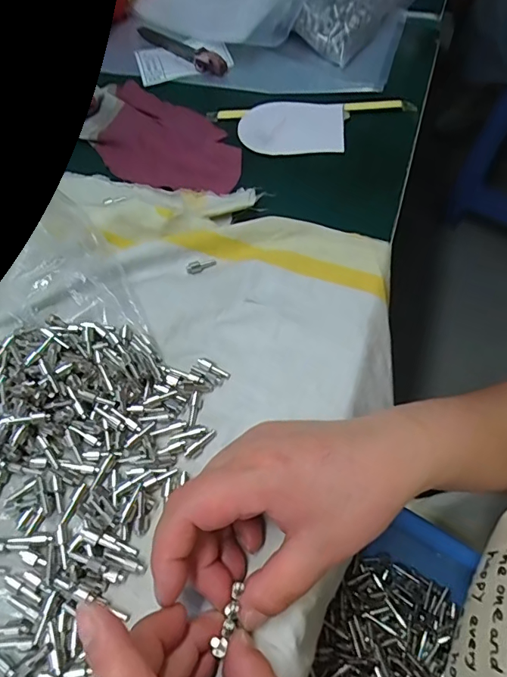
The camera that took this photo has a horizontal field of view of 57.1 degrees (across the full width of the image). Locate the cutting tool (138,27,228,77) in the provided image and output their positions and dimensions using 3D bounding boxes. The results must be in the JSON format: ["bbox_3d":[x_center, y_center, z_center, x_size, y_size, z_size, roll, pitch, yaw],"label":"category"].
[{"bbox_3d":[-0.083,-0.324,0.514,0.140,0.013,0.027,34,64,20],"label":"cutting tool"}]

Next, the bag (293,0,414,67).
[{"bbox_3d":[0.122,-0.371,0.527,0.073,0.029,0.172,45,66,-5],"label":"bag"}]

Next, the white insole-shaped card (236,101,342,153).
[{"bbox_3d":[0.036,-0.199,0.439,0.096,0.005,0.076,3,60,4],"label":"white insole-shaped card"}]

